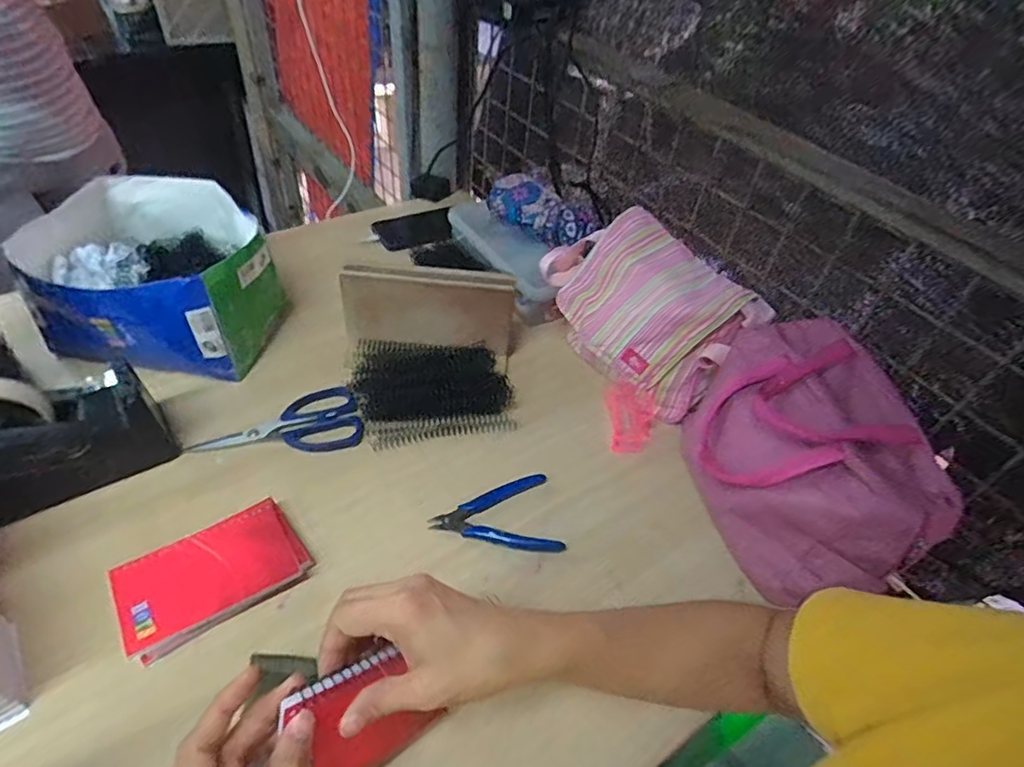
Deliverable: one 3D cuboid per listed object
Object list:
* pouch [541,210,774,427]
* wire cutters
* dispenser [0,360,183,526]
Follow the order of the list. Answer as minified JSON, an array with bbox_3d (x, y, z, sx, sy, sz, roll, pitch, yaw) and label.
[{"bbox_3d":[0.146,-0.095,0.679,0.253,0.175,0.070,46,11,23],"label":"pouch"},{"bbox_3d":[-0.009,0.120,0.565,0.123,0.016,0.084,11,45,3],"label":"wire cutters"},{"bbox_3d":[-0.409,0.049,0.503,0.178,0.102,0.065,-29,55,-31],"label":"dispenser"}]

